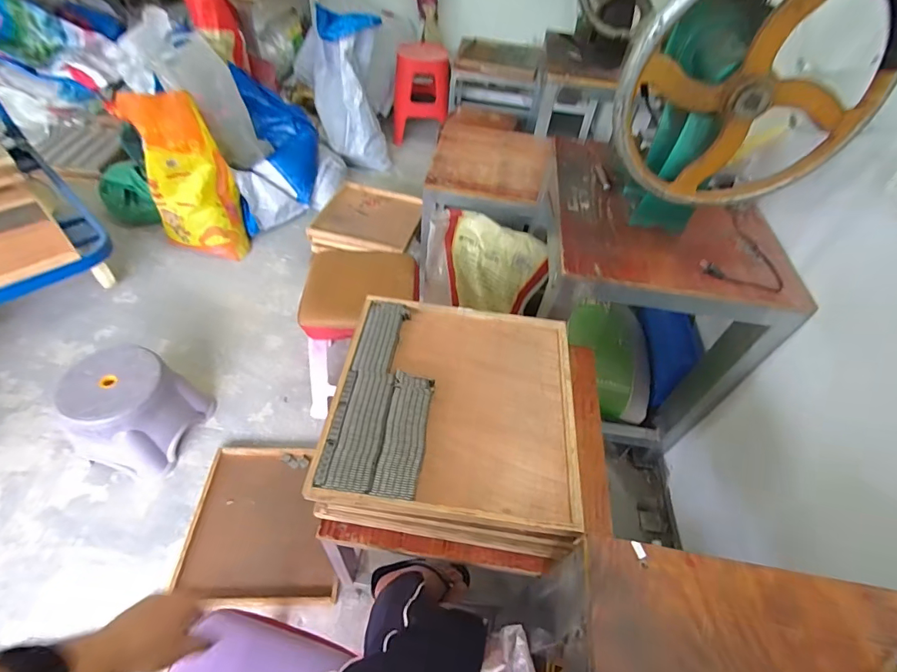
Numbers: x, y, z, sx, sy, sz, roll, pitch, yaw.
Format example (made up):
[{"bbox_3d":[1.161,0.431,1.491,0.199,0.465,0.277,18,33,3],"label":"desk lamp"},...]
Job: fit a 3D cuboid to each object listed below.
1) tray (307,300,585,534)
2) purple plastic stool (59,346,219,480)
[{"bbox_3d":[0.014,0.103,0.750,0.395,0.030,0.406,7,49,0],"label":"tray"},{"bbox_3d":[-0.911,0.206,1.255,0.287,0.265,0.283,13,50,6],"label":"purple plastic stool"}]

